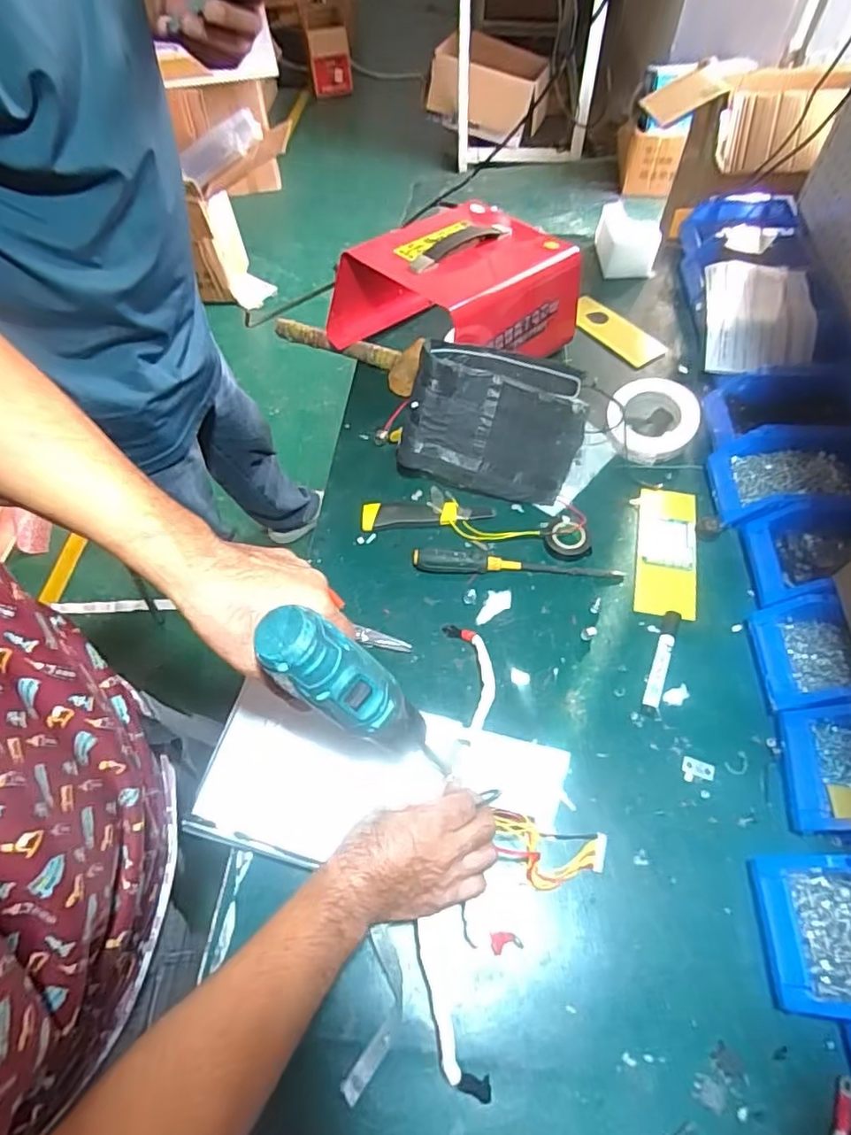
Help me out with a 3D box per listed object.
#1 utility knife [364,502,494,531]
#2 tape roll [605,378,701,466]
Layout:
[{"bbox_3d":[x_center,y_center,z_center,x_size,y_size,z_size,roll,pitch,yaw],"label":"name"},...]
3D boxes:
[{"bbox_3d":[0.002,-0.073,0.788,0.175,0.018,0.037,-4,59,0],"label":"utility knife"},{"bbox_3d":[0.322,-0.210,0.831,0.118,0.051,0.122,-1,59,1],"label":"tape roll"}]

